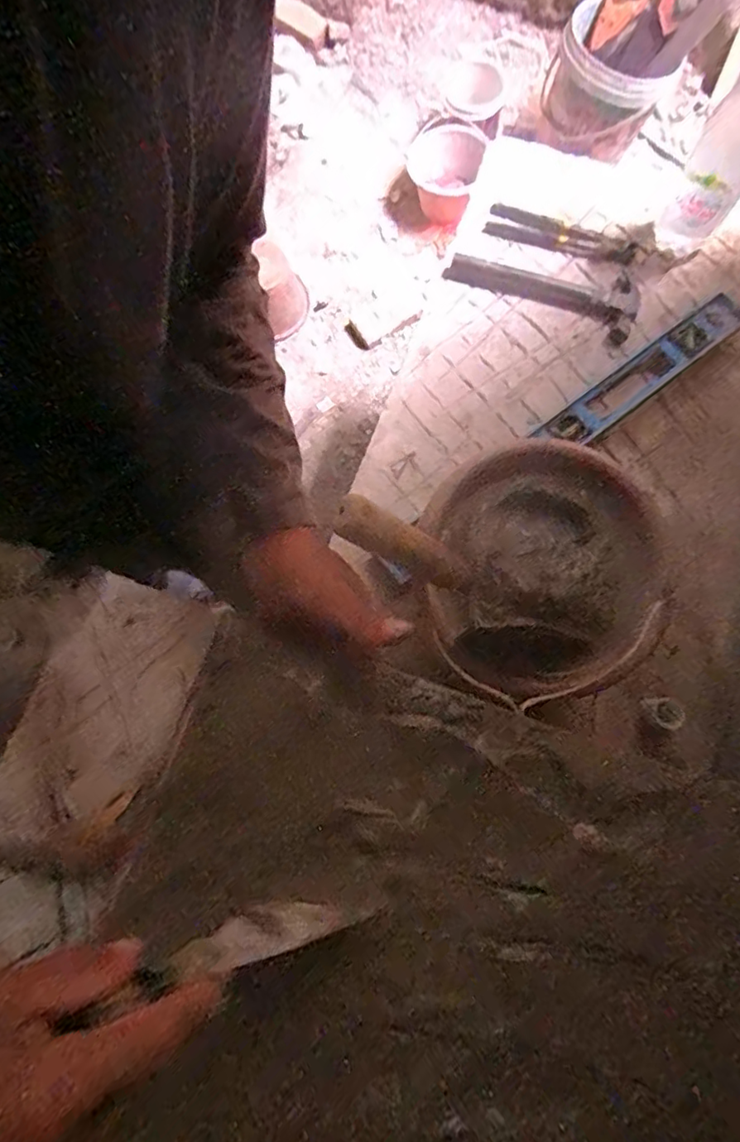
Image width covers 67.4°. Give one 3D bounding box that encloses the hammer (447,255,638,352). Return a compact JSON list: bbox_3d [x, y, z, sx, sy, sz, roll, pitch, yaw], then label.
[{"bbox_3d":[0.249,-0.409,0.785,0.267,0.025,0.103,25,76,7],"label":"hammer"}]

